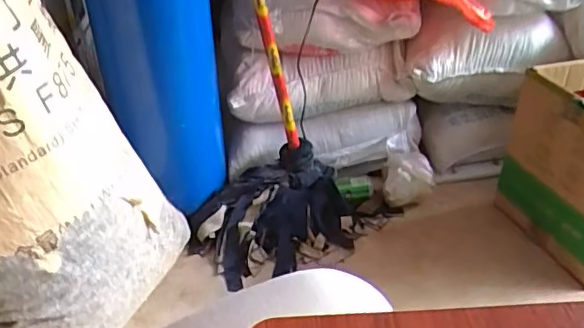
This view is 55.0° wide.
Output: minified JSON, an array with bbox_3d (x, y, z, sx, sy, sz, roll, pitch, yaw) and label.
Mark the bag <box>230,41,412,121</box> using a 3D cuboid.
[{"bbox_3d":[0.061,-0.178,1.242,0.406,0.137,0.131,-10,36,-11],"label":"bag"}]

